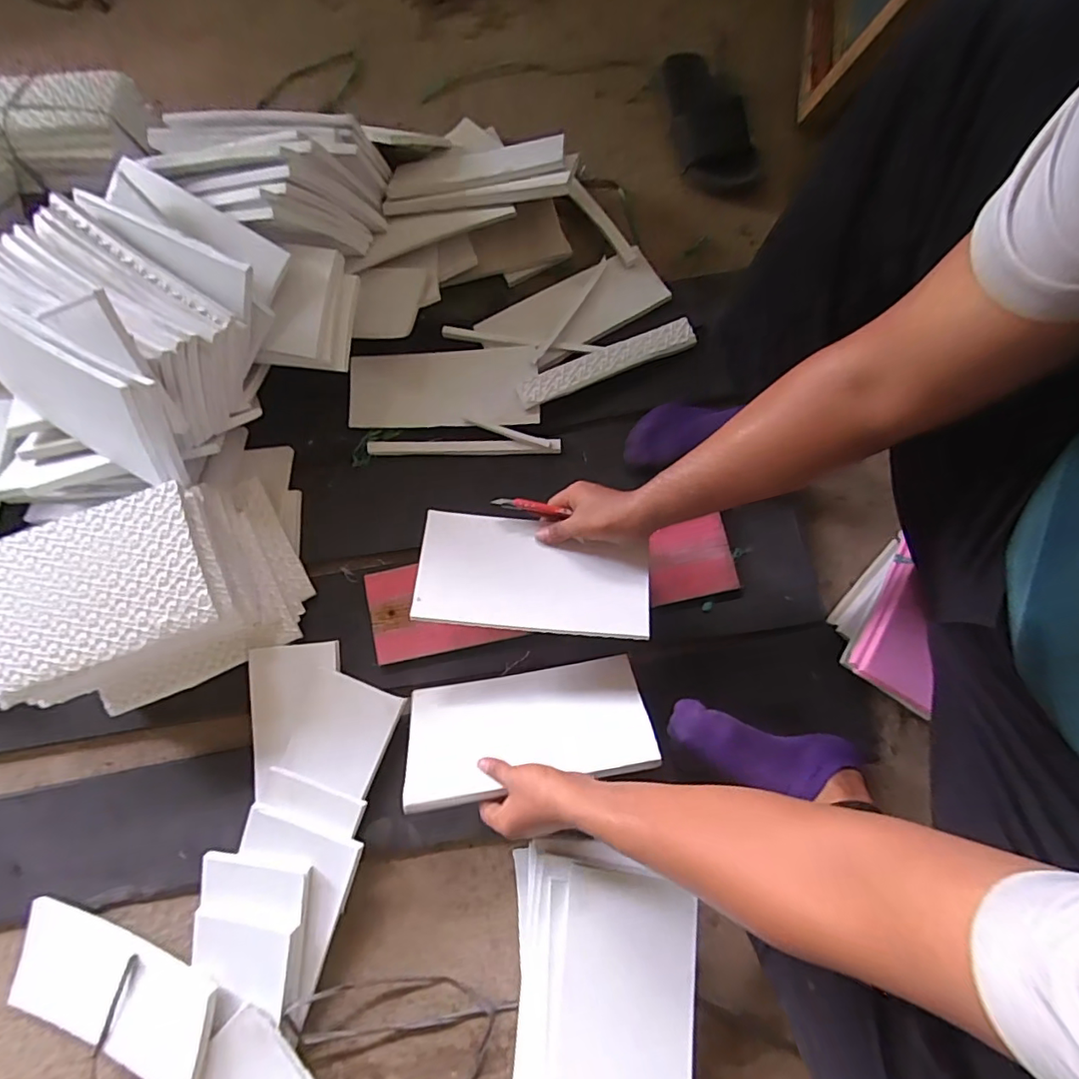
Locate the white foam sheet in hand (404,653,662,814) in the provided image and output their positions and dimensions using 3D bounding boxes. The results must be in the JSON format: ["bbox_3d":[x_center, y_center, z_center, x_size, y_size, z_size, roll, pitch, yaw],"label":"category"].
[{"bbox_3d":[-0.016,0.220,0.639,0.280,0.012,0.151,-10,38,-2],"label":"white foam sheet in hand"}]

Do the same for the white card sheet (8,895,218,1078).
[{"bbox_3d":[-0.514,0.545,0.646,0.273,0.014,0.132,13,86,12],"label":"white card sheet"}]

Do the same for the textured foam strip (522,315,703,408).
[{"bbox_3d":[0.097,-0.259,0.779,0.270,0.017,0.042,-22,77,-2],"label":"textured foam strip"}]

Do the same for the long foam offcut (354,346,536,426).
[{"bbox_3d":[-0.143,-0.228,0.796,0.277,0.020,0.118,-1,81,4],"label":"long foam offcut"}]

